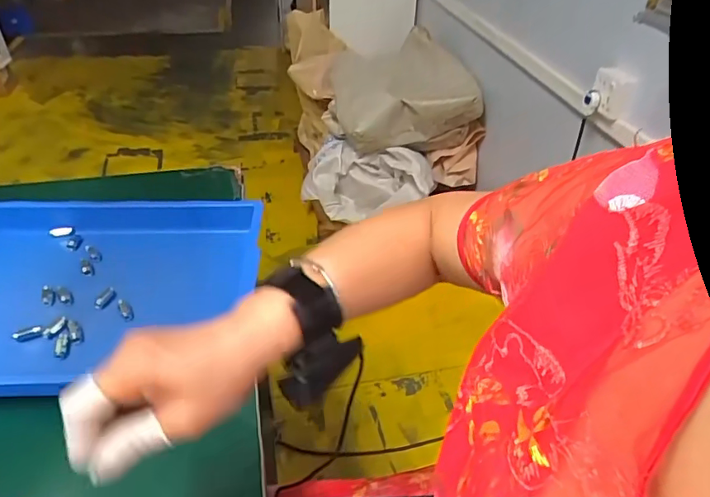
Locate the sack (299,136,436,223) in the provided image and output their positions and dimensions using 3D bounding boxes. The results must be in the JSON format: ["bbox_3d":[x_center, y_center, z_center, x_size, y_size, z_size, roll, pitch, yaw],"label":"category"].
[{"bbox_3d":[0.032,-0.243,1.824,0.537,0.292,0.196,23,44,23],"label":"sack"}]

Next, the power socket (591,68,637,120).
[{"bbox_3d":[0.569,-0.343,1.109,0.075,0.098,0.031,26,45,26],"label":"power socket"}]

